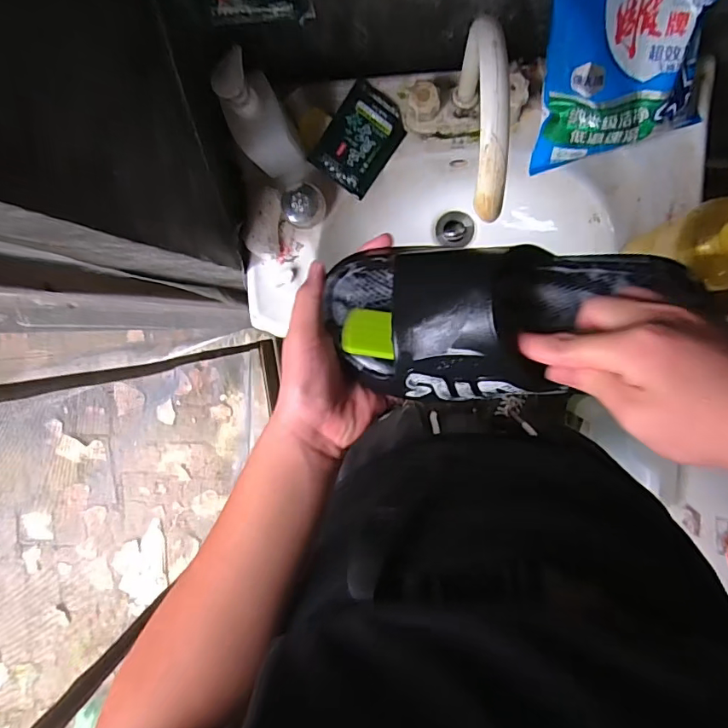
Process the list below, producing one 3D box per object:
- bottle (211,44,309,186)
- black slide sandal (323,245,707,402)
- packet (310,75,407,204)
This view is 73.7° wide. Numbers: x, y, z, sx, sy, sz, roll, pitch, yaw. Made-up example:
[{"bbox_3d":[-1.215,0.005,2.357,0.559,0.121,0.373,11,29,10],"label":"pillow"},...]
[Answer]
[{"bbox_3d":[-0.120,-0.277,0.562,0.066,0.175,0.084,-31,91,8],"label":"bottle"},{"bbox_3d":[0.105,-0.041,0.350,0.261,0.074,0.111,-10,94,3],"label":"black slide sandal"},{"bbox_3d":[-0.003,-0.296,0.644,0.084,0.019,0.123,35,97,2],"label":"packet"}]

